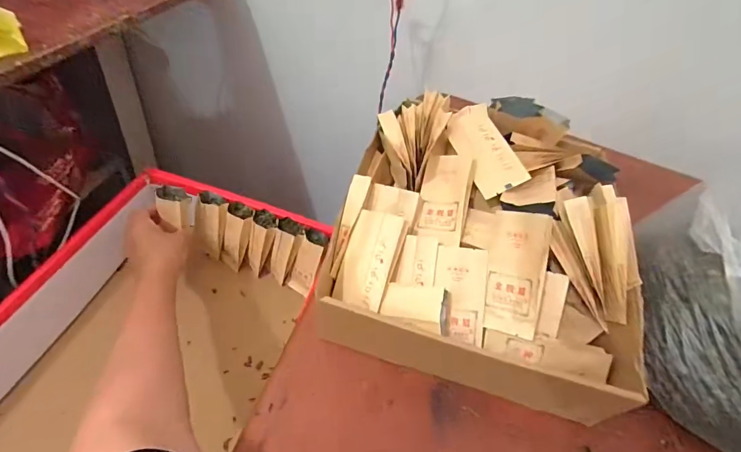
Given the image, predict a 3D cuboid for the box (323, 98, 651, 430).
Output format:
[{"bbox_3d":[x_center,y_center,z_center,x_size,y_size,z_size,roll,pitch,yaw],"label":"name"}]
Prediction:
[{"bbox_3d":[0.121,-0.002,0.404,0.286,0.106,0.310,16,55,7],"label":"box"}]

